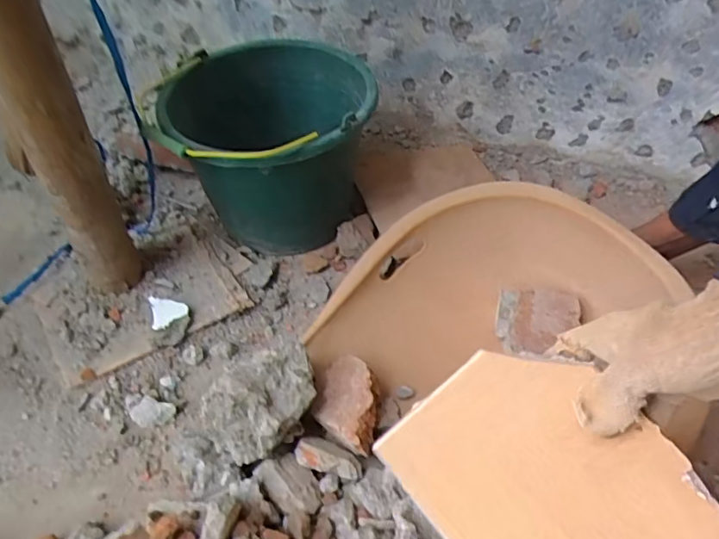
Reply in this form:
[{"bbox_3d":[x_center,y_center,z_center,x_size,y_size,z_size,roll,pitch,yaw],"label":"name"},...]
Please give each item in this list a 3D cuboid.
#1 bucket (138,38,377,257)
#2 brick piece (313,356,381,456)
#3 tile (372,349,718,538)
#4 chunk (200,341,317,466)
[{"bbox_3d":[-0.131,-0.172,0.779,0.284,0.219,0.283,2,49,-3],"label":"bucket"},{"bbox_3d":[-0.015,0.162,0.629,0.074,0.063,0.123,3,49,-3],"label":"brick piece"},{"bbox_3d":[0.167,0.201,0.377,0.171,0.007,0.305,-47,73,15],"label":"tile"},{"bbox_3d":[-0.107,0.138,0.581,0.099,0.066,0.136,37,56,24],"label":"chunk"}]

